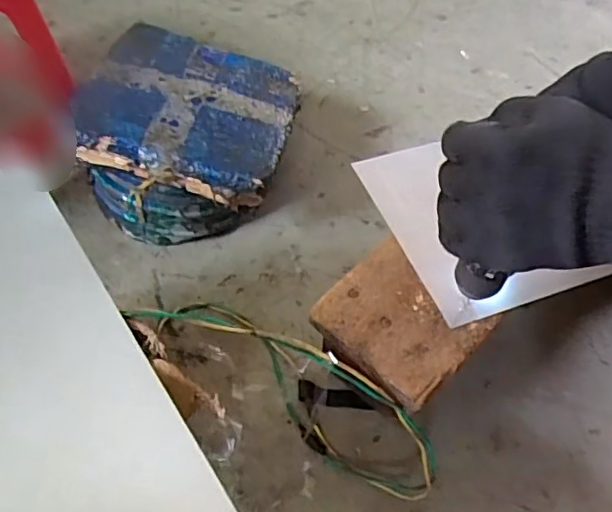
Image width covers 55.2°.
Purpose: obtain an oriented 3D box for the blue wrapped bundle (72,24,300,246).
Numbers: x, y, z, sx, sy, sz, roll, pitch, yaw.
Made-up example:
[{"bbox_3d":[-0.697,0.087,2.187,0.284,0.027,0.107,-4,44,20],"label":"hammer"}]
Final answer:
[{"bbox_3d":[-0.133,-0.149,0.719,0.225,0.159,0.236,9,52,5],"label":"blue wrapped bundle"}]

